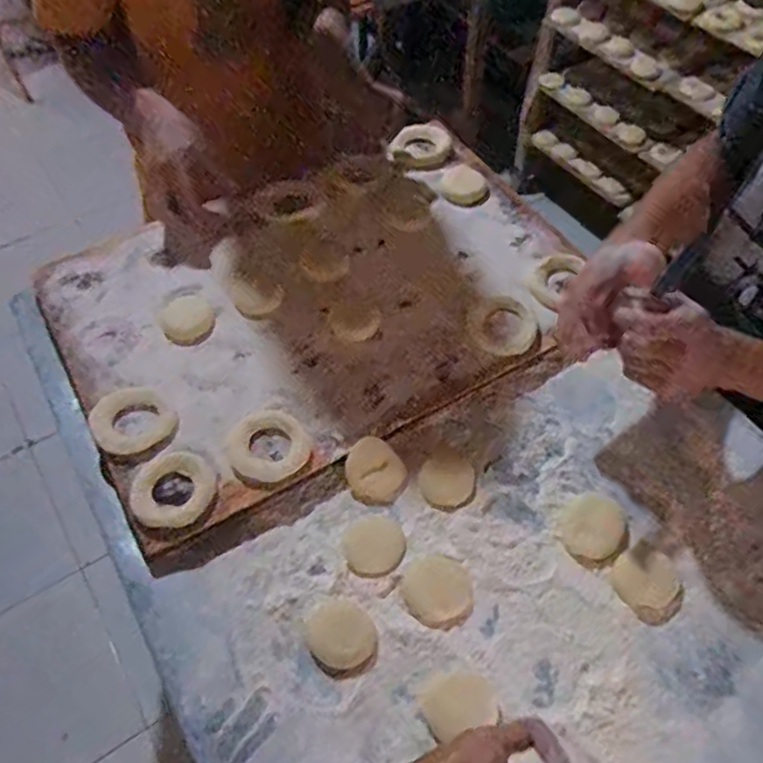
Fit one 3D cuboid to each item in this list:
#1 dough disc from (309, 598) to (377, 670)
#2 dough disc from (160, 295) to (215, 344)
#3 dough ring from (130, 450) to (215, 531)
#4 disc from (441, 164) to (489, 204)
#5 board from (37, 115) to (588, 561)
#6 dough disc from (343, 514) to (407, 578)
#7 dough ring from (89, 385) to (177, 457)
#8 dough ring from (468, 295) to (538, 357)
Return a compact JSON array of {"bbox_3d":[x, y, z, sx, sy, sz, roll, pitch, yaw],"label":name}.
[{"bbox_3d":[-0.035,0.217,0.565,0.051,0.011,0.058,-35,63,-22],"label":"dough disc"},{"bbox_3d":[-0.219,-0.071,0.738,0.057,0.009,0.066,-23,59,-16],"label":"dough disc"},{"bbox_3d":[-0.202,0.102,0.627,0.076,0.015,0.079,0,55,-1],"label":"dough ring"},{"bbox_3d":[0.111,-0.265,0.874,0.059,0.013,0.066,1,55,0],"label":"disc"},{"bbox_3d":[-0.066,-0.098,0.770,0.588,0.043,0.415,-24,59,-17],"label":"board"},{"bbox_3d":[-0.006,0.153,0.613,0.057,0.006,0.058,0,55,-1],"label":"dough disc"},{"bbox_3d":[-0.252,0.039,0.661,0.075,0.012,0.079,0,55,-1],"label":"dough ring"},{"bbox_3d":[0.136,-0.060,0.735,0.073,0.023,0.069,0,55,-1],"label":"dough ring"}]

